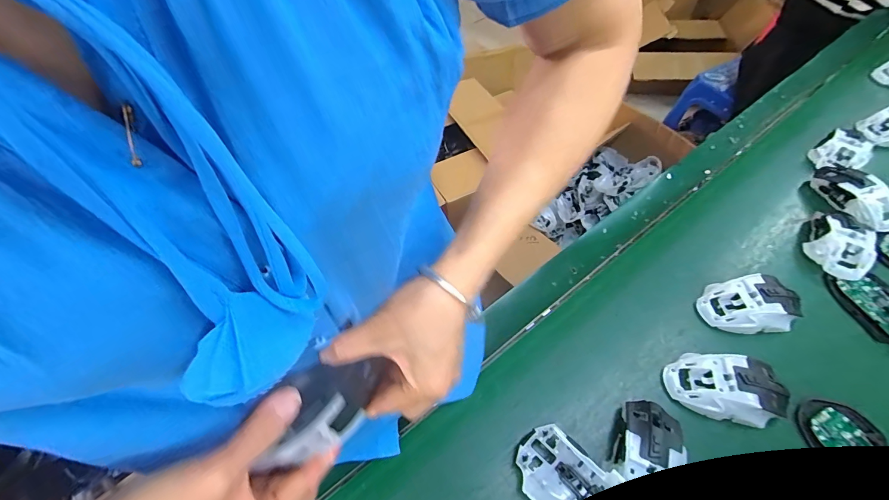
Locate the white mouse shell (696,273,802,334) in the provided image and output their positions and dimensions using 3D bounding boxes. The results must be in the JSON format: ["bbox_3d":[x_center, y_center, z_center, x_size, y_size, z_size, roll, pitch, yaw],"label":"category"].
[{"bbox_3d":[0.370,0.064,0.449,0.109,0.037,0.066,-4,55,1],"label":"white mouse shell"}]

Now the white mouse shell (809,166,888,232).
[{"bbox_3d":[0.583,-0.079,0.534,0.054,0.047,0.123,-11,55,-4],"label":"white mouse shell"}]

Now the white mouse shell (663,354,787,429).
[{"bbox_3d":[0.300,0.144,0.396,0.112,0.036,0.068,9,56,10],"label":"white mouse shell"}]

